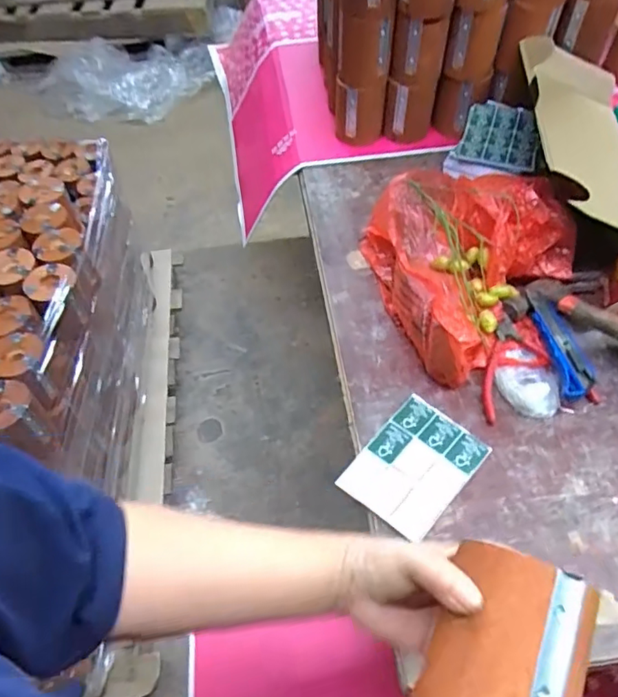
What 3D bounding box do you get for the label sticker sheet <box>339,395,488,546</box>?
[{"bbox_3d":[0.110,0.122,0.566,0.098,0.005,0.134,36,63,24],"label":"label sticker sheet"}]

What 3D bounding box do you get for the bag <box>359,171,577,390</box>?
[{"bbox_3d":[0.203,-0.122,0.683,0.239,0.089,0.291,-18,55,-12],"label":"bag"}]

